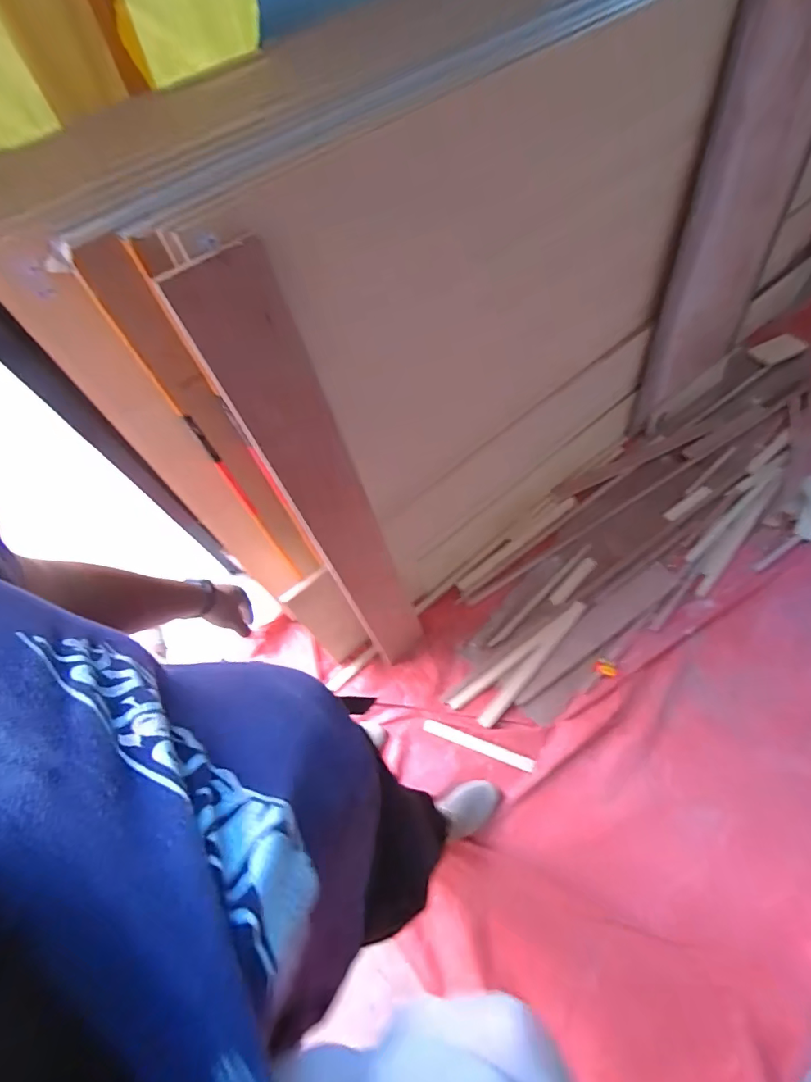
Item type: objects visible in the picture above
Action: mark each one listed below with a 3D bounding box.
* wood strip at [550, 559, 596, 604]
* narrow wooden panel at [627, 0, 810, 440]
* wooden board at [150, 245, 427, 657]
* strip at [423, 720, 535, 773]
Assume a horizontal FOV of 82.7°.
[{"bbox_3d":[0.589,0.141,1.618,0.230,0.014,0.041,-42,71,-14],"label":"wood strip"},{"bbox_3d":[1.008,-0.904,1.412,0.546,1.250,0.053,-35,56,-9],"label":"narrow wooden panel"},{"bbox_3d":[-0.136,-0.011,1.047,0.158,1.169,0.033,-14,50,5],"label":"wooden board"},{"bbox_3d":[0.223,0.625,1.411,0.342,0.008,0.037,18,69,10],"label":"strip"}]

